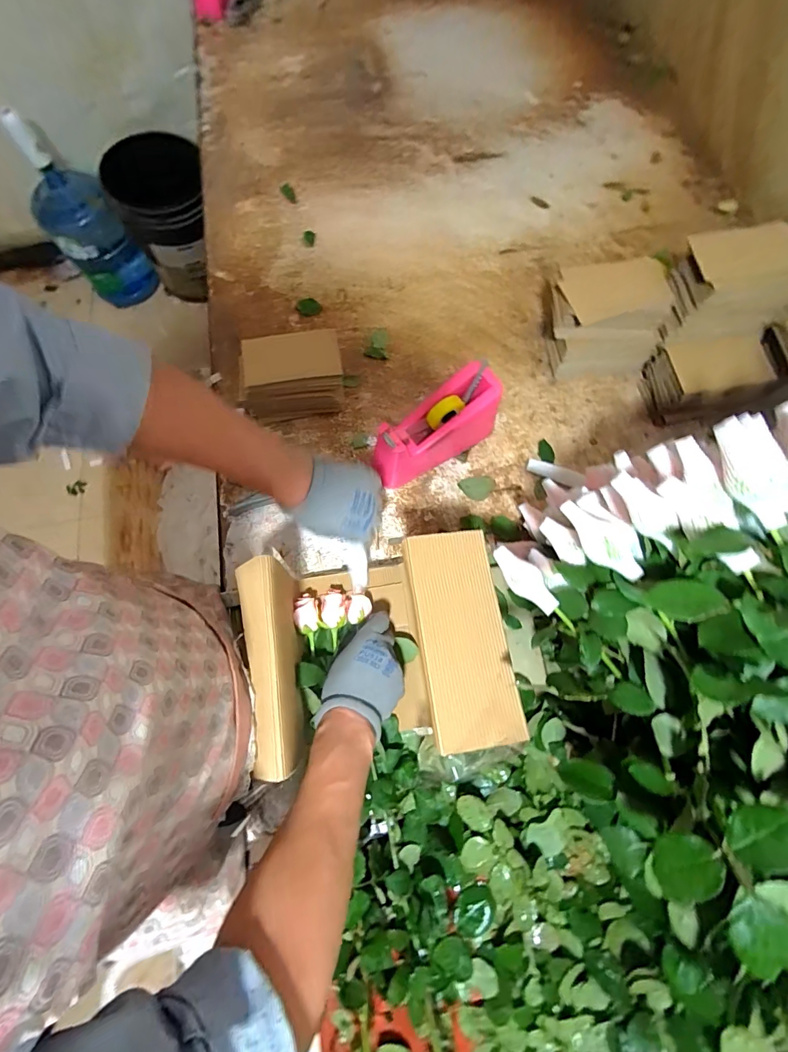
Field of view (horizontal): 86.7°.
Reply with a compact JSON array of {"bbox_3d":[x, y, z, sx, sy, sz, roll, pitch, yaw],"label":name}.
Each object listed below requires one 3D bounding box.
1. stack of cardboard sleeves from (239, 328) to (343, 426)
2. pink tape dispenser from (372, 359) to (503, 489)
[{"bbox_3d":[-0.155,-0.226,0.627,0.150,0.091,0.095,-13,75,-5],"label":"stack of cardboard sleeves"},{"bbox_3d":[0.061,-0.136,0.603,0.199,0.100,0.078,-37,79,-10],"label":"pink tape dispenser"}]

